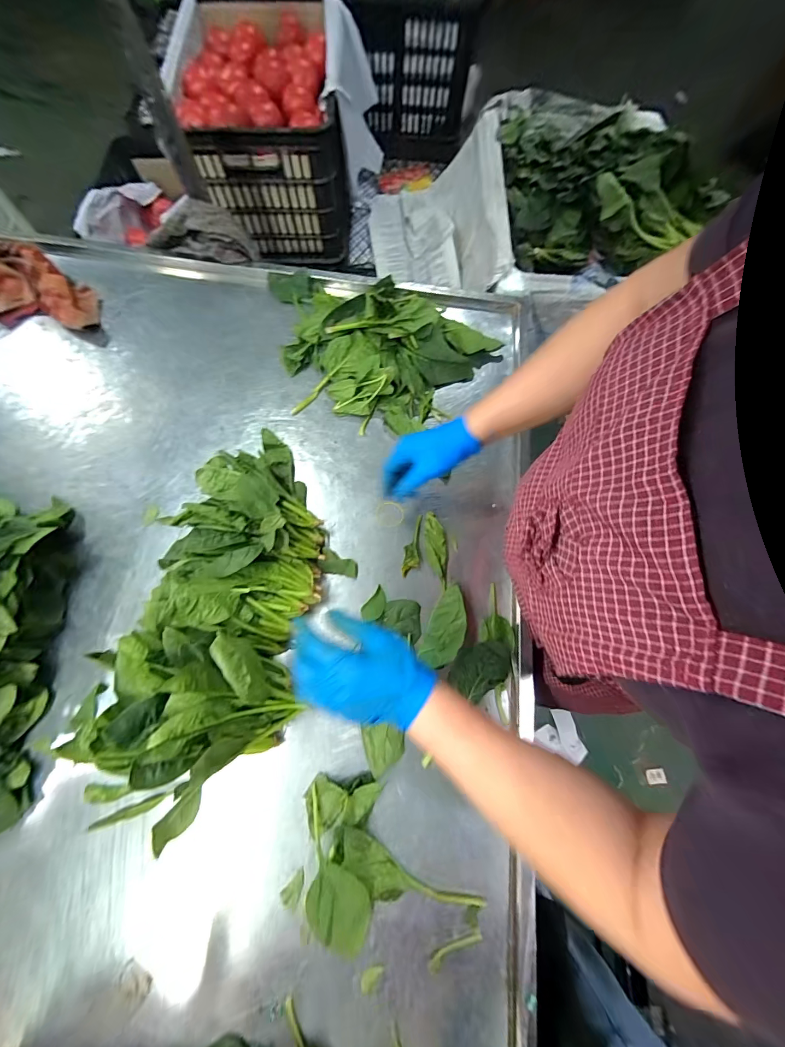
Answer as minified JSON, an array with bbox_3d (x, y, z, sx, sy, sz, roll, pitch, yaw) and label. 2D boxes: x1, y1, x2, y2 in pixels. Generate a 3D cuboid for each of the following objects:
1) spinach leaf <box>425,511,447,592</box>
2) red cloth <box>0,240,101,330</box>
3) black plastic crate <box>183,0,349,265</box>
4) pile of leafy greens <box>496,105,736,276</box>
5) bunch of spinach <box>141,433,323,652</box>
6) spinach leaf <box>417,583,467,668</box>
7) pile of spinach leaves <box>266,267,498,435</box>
[{"bbox_3d":[0.069,0.039,0.572,0.032,0.021,0.121,-2,73,-2],"label":"spinach leaf"},{"bbox_3d":[-0.640,-0.412,0.650,0.230,0.072,0.145,32,75,8],"label":"red cloth"},{"bbox_3d":[-0.278,-0.897,0.864,0.295,0.282,0.485,-9,73,-6],"label":"black plastic crate"},{"bbox_3d":[0.462,-0.783,0.835,0.366,0.152,0.471,-2,73,-4],"label":"pile of leafy greens"},{"bbox_3d":[-0.192,0.007,0.519,0.189,0.110,0.305,11,73,2],"label":"bunch of spinach"},{"bbox_3d":[0.077,0.146,0.527,0.049,0.032,0.112,20,73,4],"label":"spinach leaf"},{"bbox_3d":[-0.047,-0.323,0.654,0.408,0.068,0.282,16,73,3],"label":"pile of spinach leaves"}]

